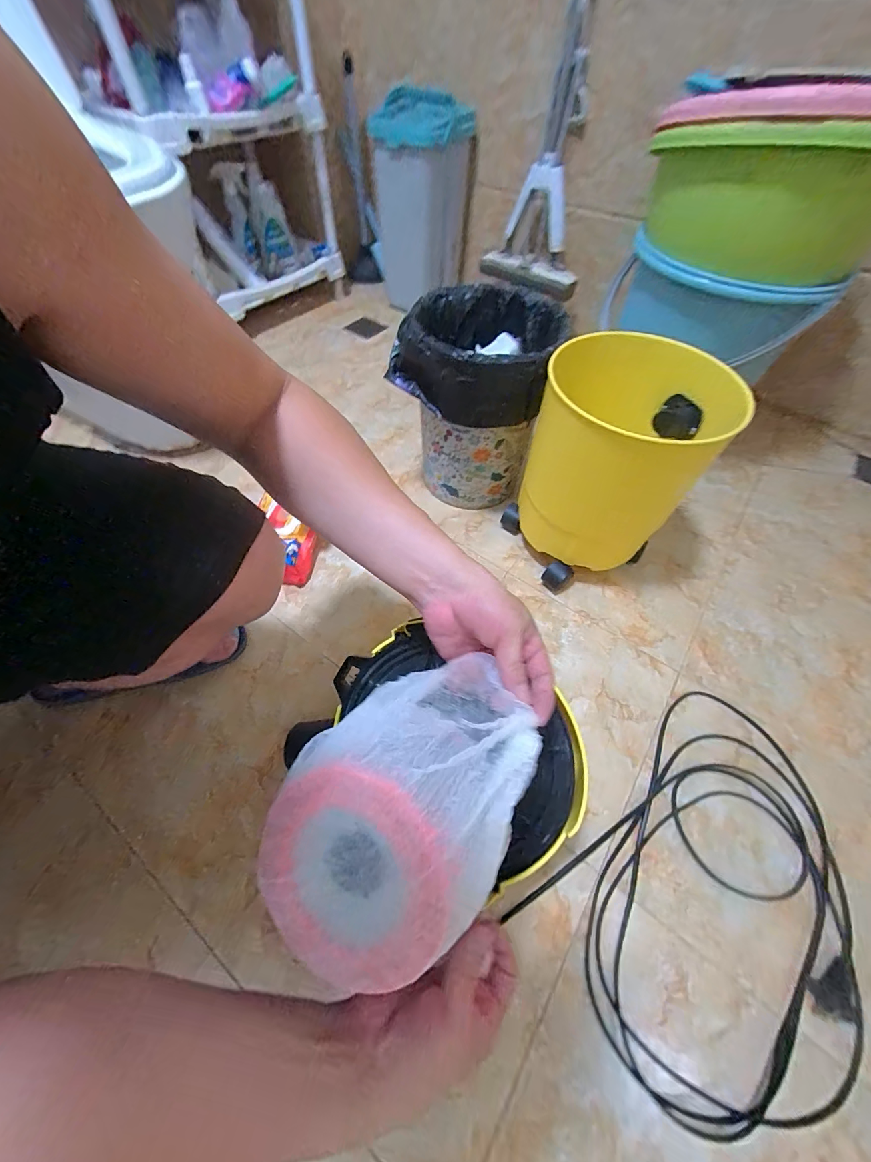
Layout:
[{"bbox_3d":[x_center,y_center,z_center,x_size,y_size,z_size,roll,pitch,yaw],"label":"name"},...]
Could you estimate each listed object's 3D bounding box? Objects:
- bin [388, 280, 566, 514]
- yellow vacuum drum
[{"bbox_3d":[0.066,-0.301,0.689,0.233,0.287,0.218,19,58,11],"label":"bin"},{"bbox_3d":[0.255,-0.157,0.603,0.215,0.294,0.238,38,63,22],"label":"yellow vacuum drum"}]

